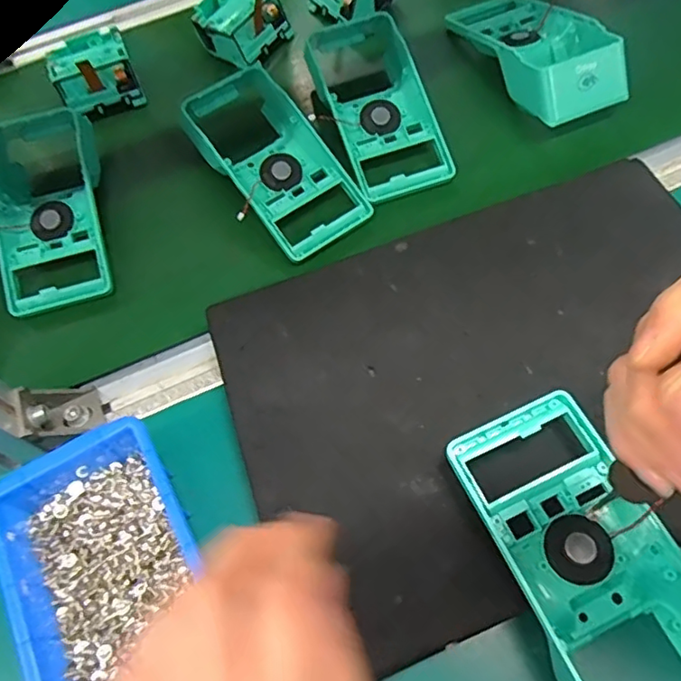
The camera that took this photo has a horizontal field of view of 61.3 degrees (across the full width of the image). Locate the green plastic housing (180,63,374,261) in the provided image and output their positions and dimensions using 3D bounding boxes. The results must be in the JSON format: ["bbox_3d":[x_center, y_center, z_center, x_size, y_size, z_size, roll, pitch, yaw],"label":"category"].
[{"bbox_3d":[-0.064,-0.159,0.483,0.095,0.046,0.201,-36,65,-14],"label":"green plastic housing"}]

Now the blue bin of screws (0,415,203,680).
[{"bbox_3d":[-0.130,0.131,0.330,0.101,0.057,0.148,-29,64,-11],"label":"blue bin of screws"}]

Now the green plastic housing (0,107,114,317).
[{"bbox_3d":[-0.243,-0.116,0.478,0.090,0.047,0.194,-16,62,-5],"label":"green plastic housing"}]

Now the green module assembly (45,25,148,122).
[{"bbox_3d":[-0.232,-0.254,0.544,0.073,0.042,0.084,-28,64,-10],"label":"green module assembly"}]

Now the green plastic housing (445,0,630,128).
[{"bbox_3d":[0.173,-0.266,0.508,0.098,0.045,0.185,-19,62,-6],"label":"green plastic housing"}]

